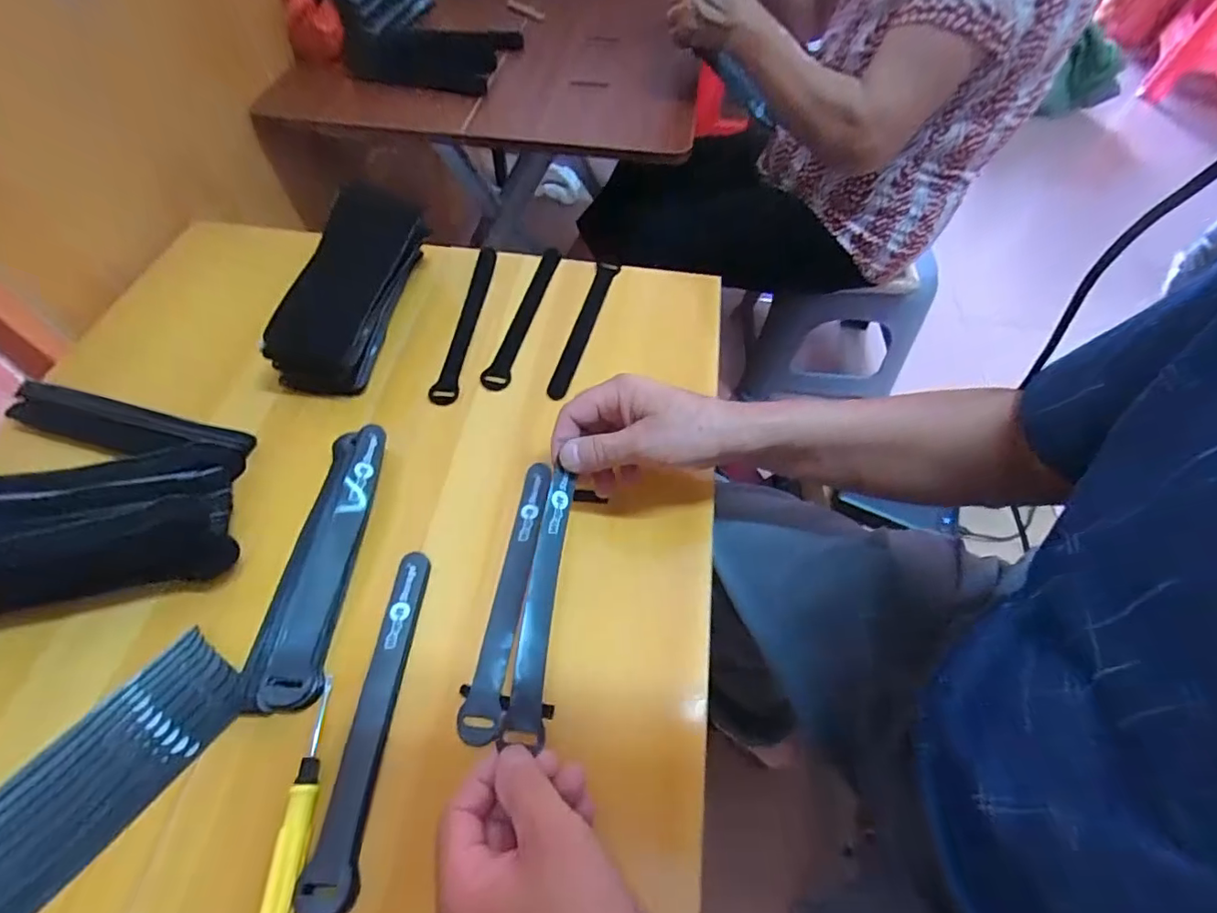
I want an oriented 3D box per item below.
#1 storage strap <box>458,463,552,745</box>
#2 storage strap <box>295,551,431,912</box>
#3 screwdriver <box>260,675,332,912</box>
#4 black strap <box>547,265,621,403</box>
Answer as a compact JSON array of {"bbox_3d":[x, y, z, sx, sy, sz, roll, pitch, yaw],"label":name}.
[{"bbox_3d":[-0.067,0.093,0.383,0.023,0.009,0.196,8,57,3],"label":"storage strap"},{"bbox_3d":[-0.144,0.156,0.332,0.027,0.011,0.196,3,57,0],"label":"storage strap"},{"bbox_3d":[-0.170,0.190,0.303,0.015,0.012,0.122,-1,57,-3],"label":"screwdriver"},{"bbox_3d":[-0.023,-0.130,0.534,0.021,0.008,0.189,18,61,-2],"label":"black strap"}]

